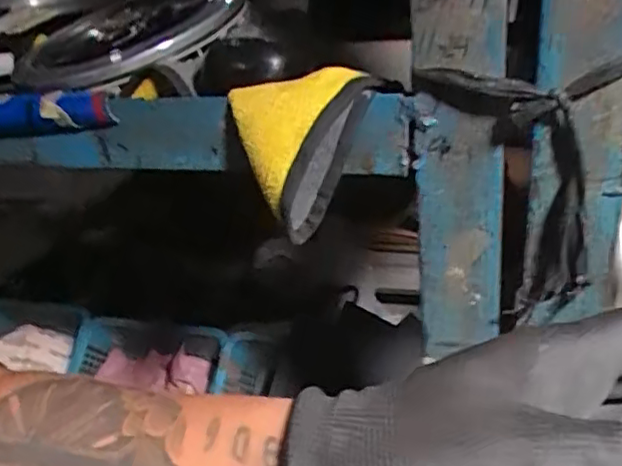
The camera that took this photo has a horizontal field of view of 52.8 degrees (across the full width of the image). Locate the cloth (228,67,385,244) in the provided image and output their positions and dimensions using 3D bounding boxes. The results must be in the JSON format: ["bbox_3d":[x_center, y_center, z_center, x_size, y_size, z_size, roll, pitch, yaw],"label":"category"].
[{"bbox_3d":[-0.003,-0.047,0.352,0.066,0.079,0.060,-22,32,-25],"label":"cloth"}]

